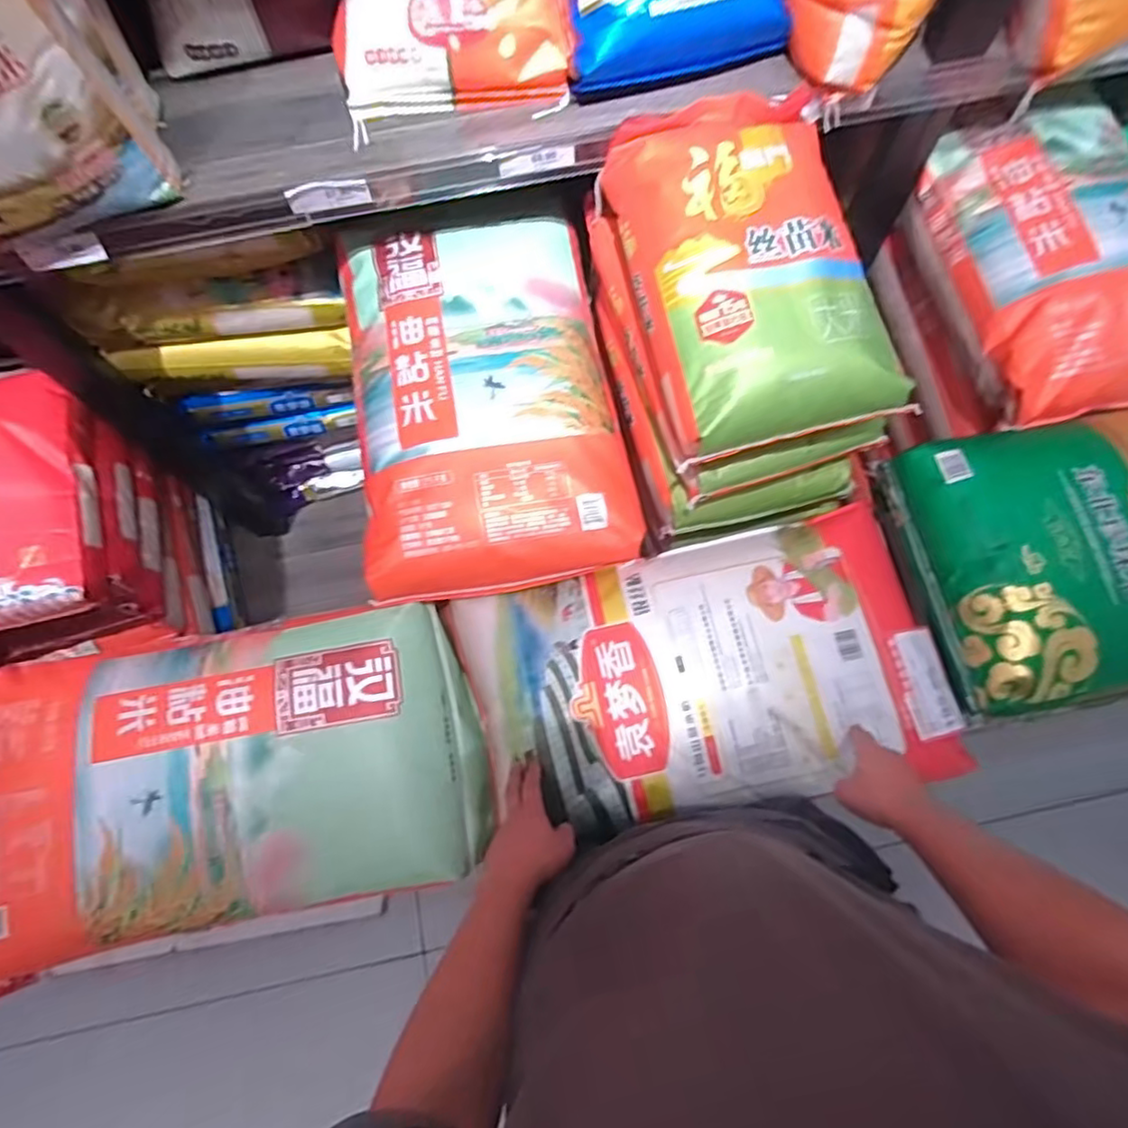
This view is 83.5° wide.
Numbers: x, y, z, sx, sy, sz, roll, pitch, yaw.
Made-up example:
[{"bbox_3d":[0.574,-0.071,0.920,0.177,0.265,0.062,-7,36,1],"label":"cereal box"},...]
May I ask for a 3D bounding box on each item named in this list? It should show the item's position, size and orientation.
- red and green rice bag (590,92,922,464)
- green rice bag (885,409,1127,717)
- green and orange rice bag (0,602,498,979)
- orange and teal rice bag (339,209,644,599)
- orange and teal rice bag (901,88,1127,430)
[{"bbox_3d":[0.235,-0.367,0.784,0.274,0.136,0.403,-13,70,-3],"label":"red and green rice bag"},{"bbox_3d":[0.780,-0.041,0.828,0.575,0.095,0.361,-11,70,-2],"label":"green rice bag"},{"bbox_3d":[-0.416,0.263,0.818,0.594,0.121,0.355,-11,70,-2],"label":"green and orange rice bag"},{"bbox_3d":[-0.116,-0.234,0.890,0.364,0.113,0.522,-11,70,-2],"label":"orange and teal rice bag"},{"bbox_3d":[0.731,-0.444,0.918,0.326,0.132,0.444,-14,70,-3],"label":"orange and teal rice bag"}]

